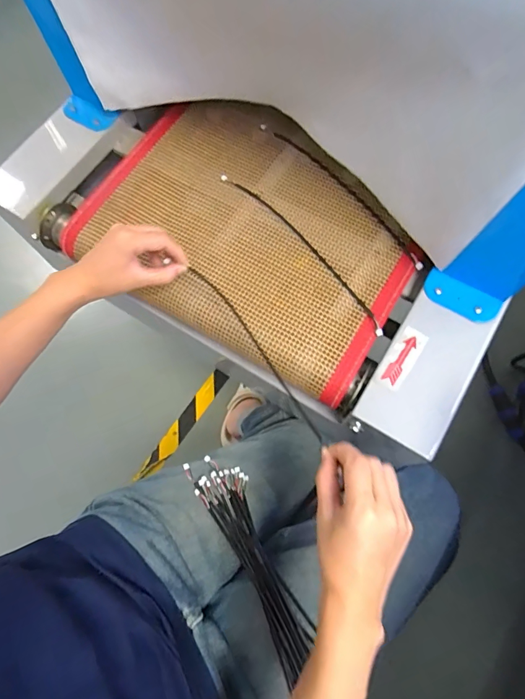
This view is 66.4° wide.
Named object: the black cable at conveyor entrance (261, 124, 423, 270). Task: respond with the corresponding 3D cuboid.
[{"bbox_3d":[0.102,-0.201,0.501,0.033,0.013,0.280,-39,74,-10],"label":"black cable at conveyor entrance"}]

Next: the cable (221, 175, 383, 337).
[{"bbox_3d":[0.048,-0.122,0.476,0.026,0.010,0.279,-38,74,-10],"label":"cable"}]

